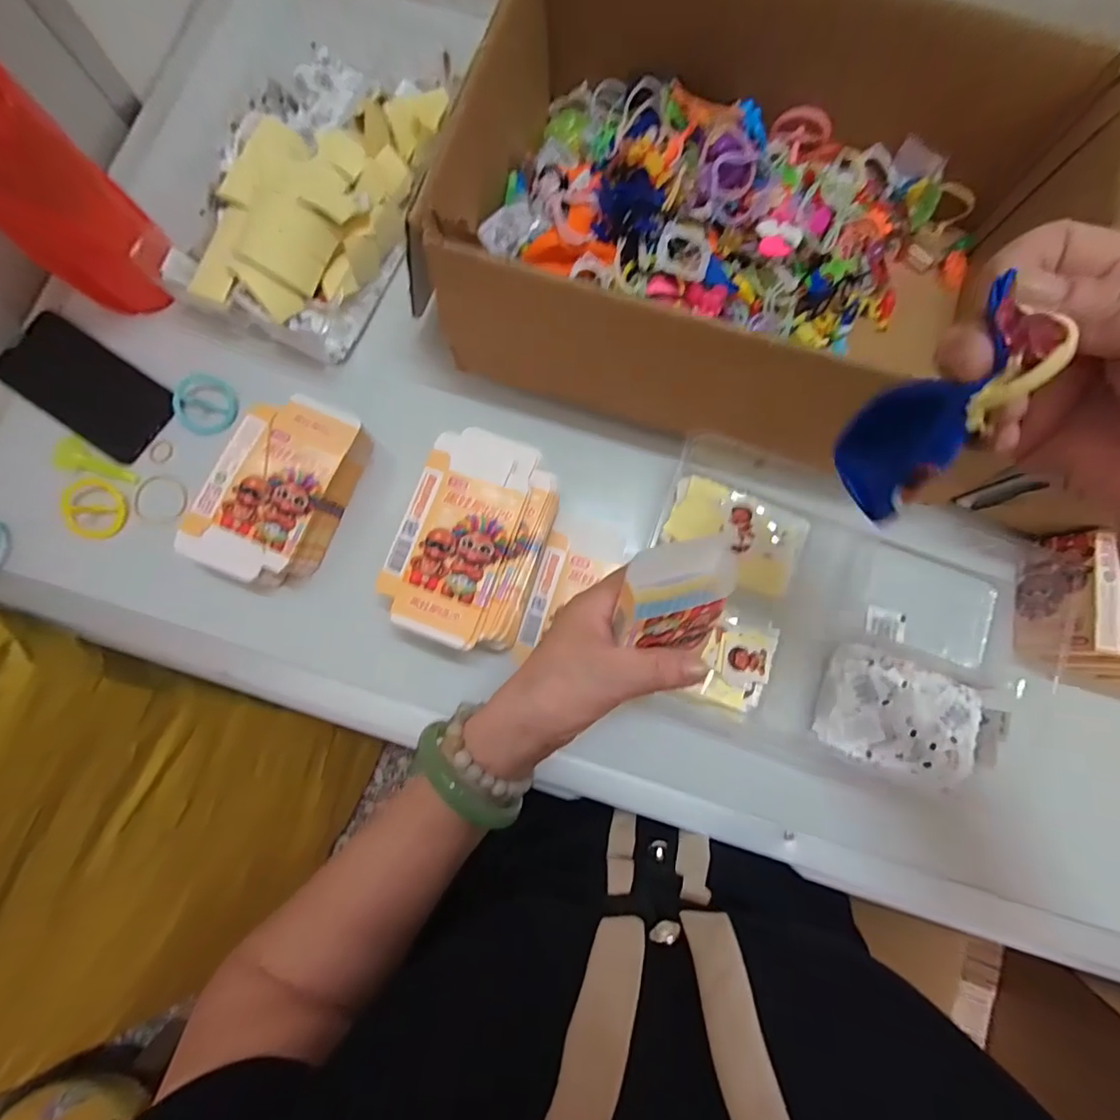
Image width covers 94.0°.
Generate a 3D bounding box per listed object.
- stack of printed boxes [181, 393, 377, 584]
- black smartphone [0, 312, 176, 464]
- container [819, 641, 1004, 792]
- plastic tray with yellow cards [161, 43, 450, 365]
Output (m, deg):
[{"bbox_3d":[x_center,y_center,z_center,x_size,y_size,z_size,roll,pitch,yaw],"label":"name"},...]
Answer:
[{"bbox_3d":[-0.221,-0.054,0.417,0.083,0.052,0.143,22,81,4],"label":"stack of printed boxes"},{"bbox_3d":[-0.415,-0.152,0.456,0.156,0.009,0.074,32,82,5],"label":"black smartphone"},{"bbox_3d":[0.271,0.124,0.409,0.127,0.025,0.085,19,81,3],"label":"container"},{"bbox_3d":[-0.214,-0.334,0.456,0.170,0.049,0.283,21,81,4],"label":"plastic tray with yellow cards"}]

